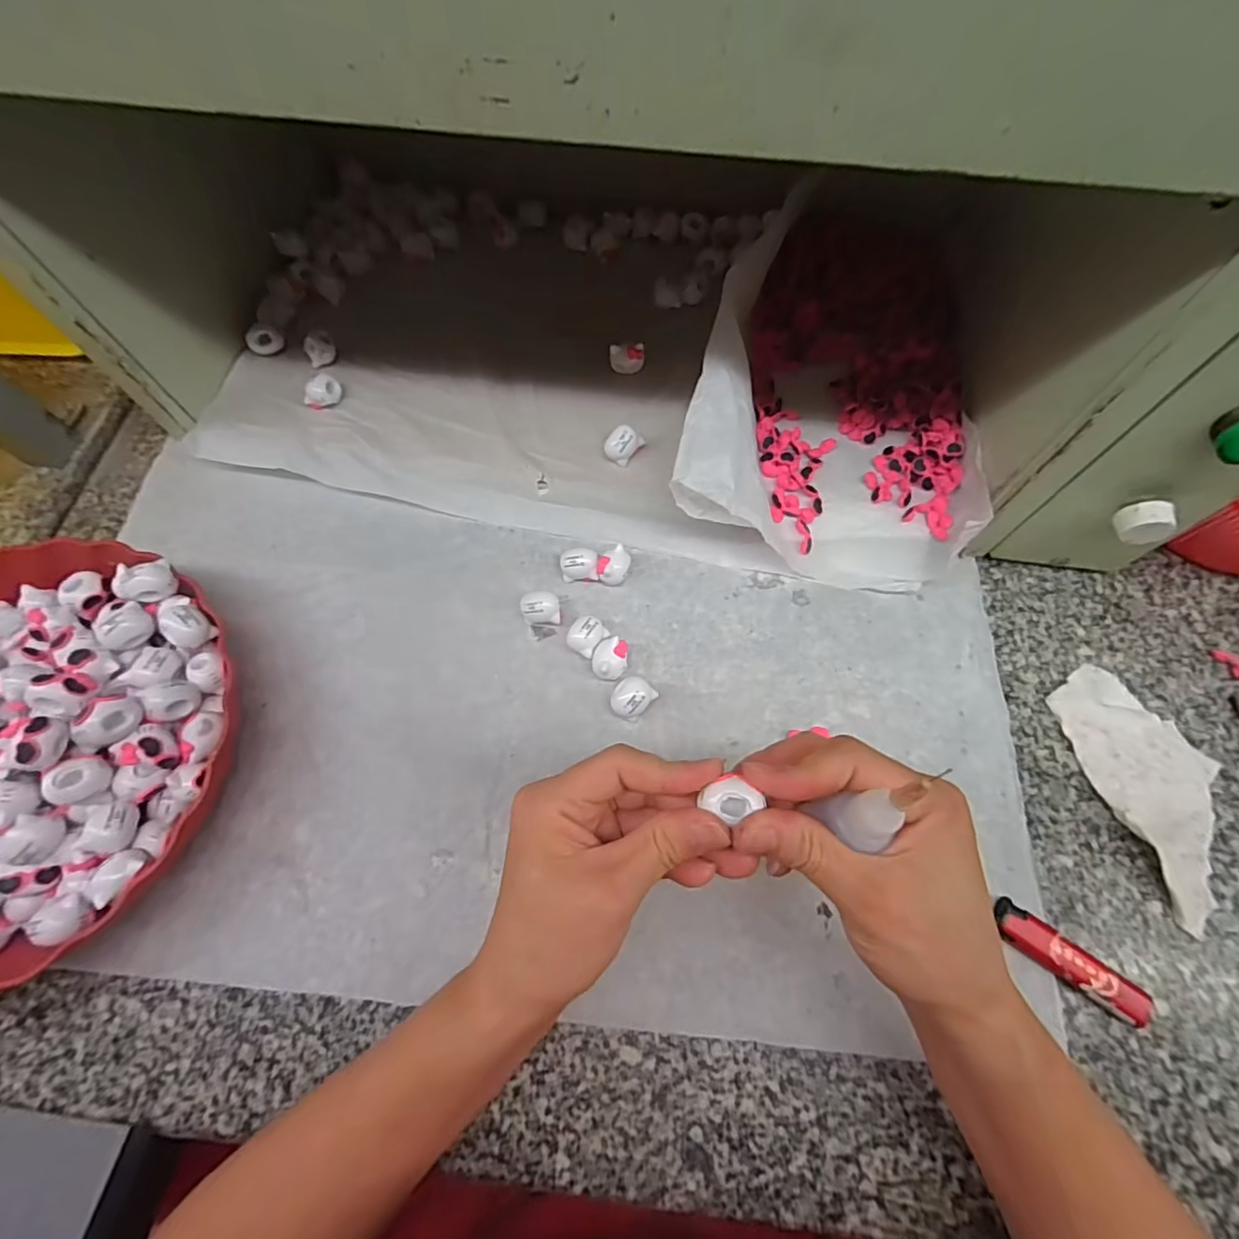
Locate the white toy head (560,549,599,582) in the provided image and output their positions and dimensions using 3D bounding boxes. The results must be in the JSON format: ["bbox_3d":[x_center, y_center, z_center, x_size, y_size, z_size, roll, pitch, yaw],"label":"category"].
[{"bbox_3d":[-0.027,-0.036,0.383,0.025,0.021,0.019,-2,68,0],"label":"white toy head"}]

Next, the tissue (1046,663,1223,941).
[{"bbox_3d":[0.314,0.093,0.328,0.069,0.014,0.138,-18,69,-7],"label":"tissue"}]

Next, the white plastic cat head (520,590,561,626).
[{"bbox_3d":[-0.051,-0.006,0.371,0.024,0.022,0.022,0,68,0],"label":"white plastic cat head"}]

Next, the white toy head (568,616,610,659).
[{"bbox_3d":[-0.020,0.011,0.363,0.020,0.021,0.024,34,72,13],"label":"white toy head"}]

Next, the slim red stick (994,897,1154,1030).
[{"bbox_3d":[0.235,0.178,0.295,0.078,0.011,0.020,35,72,13],"label":"slim red stick"}]

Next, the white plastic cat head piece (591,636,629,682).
[{"bbox_3d":[-0.006,0.027,0.356,0.022,0.022,0.024,3,68,1],"label":"white plastic cat head piece"}]

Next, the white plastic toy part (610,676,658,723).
[{"bbox_3d":[0.007,0.049,0.347,0.022,0.019,0.026,41,74,15],"label":"white plastic toy part"}]

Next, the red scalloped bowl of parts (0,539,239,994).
[{"bbox_3d":[-0.337,0.070,0.309,0.239,0.070,0.233,0,68,0],"label":"red scalloped bowl of parts"}]

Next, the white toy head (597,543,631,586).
[{"bbox_3d":[-0.004,-0.036,0.383,0.021,0.020,0.023,0,68,0],"label":"white toy head"}]

